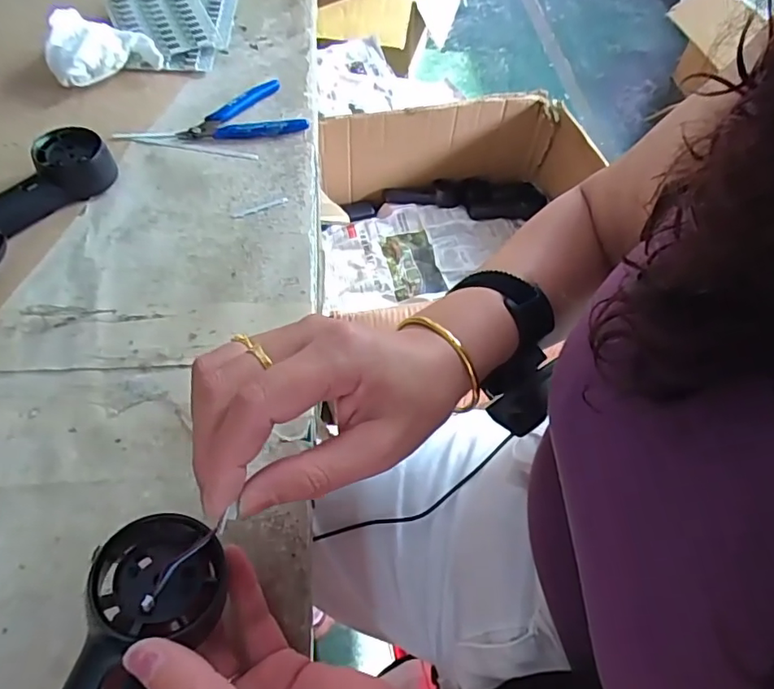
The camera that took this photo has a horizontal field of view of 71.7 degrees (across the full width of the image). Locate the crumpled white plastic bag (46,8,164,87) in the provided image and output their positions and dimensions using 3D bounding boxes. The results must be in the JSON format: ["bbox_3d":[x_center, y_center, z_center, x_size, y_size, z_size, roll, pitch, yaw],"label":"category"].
[{"bbox_3d":[-0.296,-0.305,0.550,0.102,0.051,0.075,-30,64,-22],"label":"crumpled white plastic bag"}]

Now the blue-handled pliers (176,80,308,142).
[{"bbox_3d":[-0.146,-0.222,0.532,0.116,0.013,0.074,-27,63,-20],"label":"blue-handled pliers"}]

